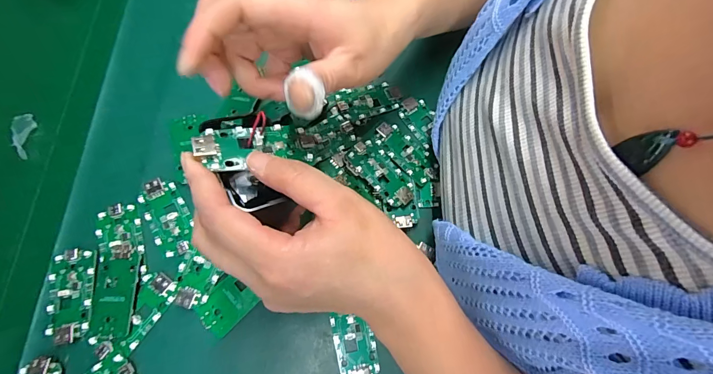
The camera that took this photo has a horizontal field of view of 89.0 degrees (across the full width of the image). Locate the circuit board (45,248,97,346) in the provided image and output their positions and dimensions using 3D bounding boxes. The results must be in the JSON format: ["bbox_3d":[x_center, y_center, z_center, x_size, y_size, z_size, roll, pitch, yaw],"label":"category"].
[{"bbox_3d":[-0.205,0.077,0.259,0.030,0.004,0.063,-4,72,-7],"label":"circuit board"}]

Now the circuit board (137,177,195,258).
[{"bbox_3d":[-0.149,0.023,0.286,0.030,0.008,0.066,-29,77,-14],"label":"circuit board"}]

